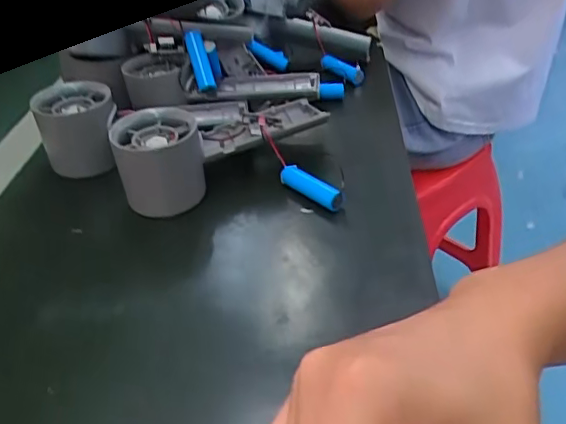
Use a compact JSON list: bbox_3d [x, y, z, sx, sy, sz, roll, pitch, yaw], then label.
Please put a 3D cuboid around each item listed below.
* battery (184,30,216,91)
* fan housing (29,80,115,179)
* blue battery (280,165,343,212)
[{"bbox_3d":[-0.066,-0.121,0.456,0.015,0.048,0.019,-17,2,-14],"label":"battery"},{"bbox_3d":[-0.149,-0.059,0.417,0.057,0.052,0.060,-17,39,-14],"label":"fan housing"},{"bbox_3d":[0.018,-0.018,0.385,0.012,0.015,0.049,-33,45,-31],"label":"blue battery"}]

